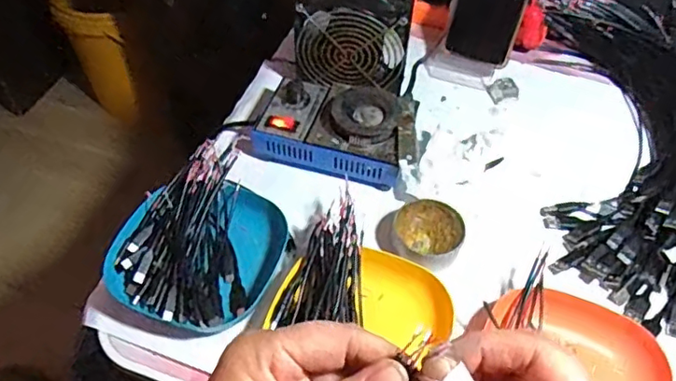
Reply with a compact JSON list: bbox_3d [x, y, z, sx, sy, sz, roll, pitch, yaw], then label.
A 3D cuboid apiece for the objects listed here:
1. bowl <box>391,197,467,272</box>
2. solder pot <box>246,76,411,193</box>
[{"bbox_3d":[0.081,0.040,0.531,0.062,0.025,0.060,1,52,-1],"label":"bowl"},{"bbox_3d":[0.001,-0.064,0.587,0.152,0.050,0.098,14,53,10],"label":"solder pot"}]

